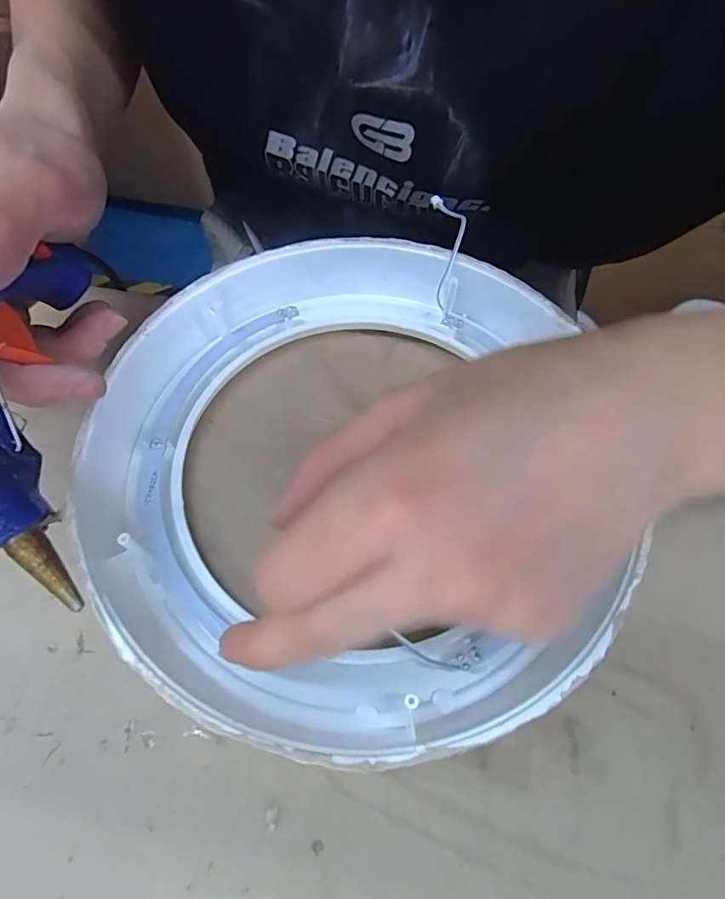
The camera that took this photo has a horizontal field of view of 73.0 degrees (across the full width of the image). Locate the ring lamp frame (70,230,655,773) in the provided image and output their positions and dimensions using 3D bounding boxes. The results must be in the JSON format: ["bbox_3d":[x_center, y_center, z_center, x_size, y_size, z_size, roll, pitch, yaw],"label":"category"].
[{"bbox_3d":[0.000,-0.002,0.203,0.209,0.037,0.214,29,67,13],"label":"ring lamp frame"}]

